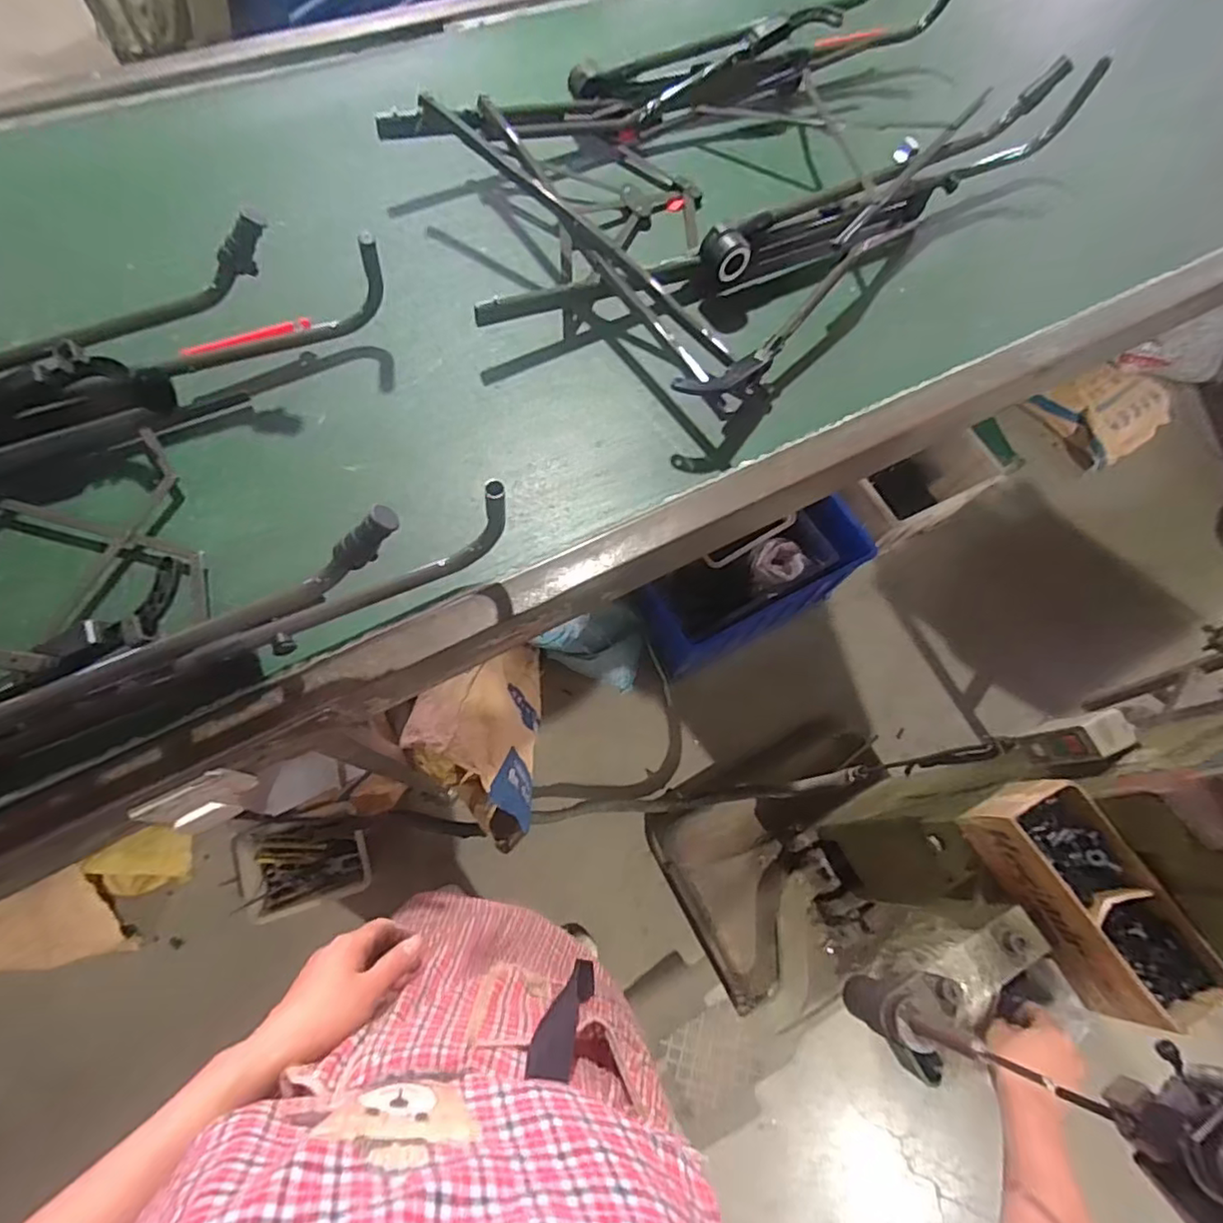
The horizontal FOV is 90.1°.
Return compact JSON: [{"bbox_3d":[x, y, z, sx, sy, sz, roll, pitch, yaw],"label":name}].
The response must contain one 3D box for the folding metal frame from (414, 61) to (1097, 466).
[{"bbox_3d":[0.143,-0.657,0.883,0.658,0.129,0.845,40,72,13],"label":"folding metal frame"}]

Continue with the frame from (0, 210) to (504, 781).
[{"bbox_3d":[-0.602,-0.054,0.605,0.889,0.171,0.437,-29,72,-12],"label":"frame"}]

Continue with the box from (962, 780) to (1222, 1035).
[{"bbox_3d":[0.442,0.273,0.571,0.099,0.079,0.217,-26,72,-14],"label":"box"}]

